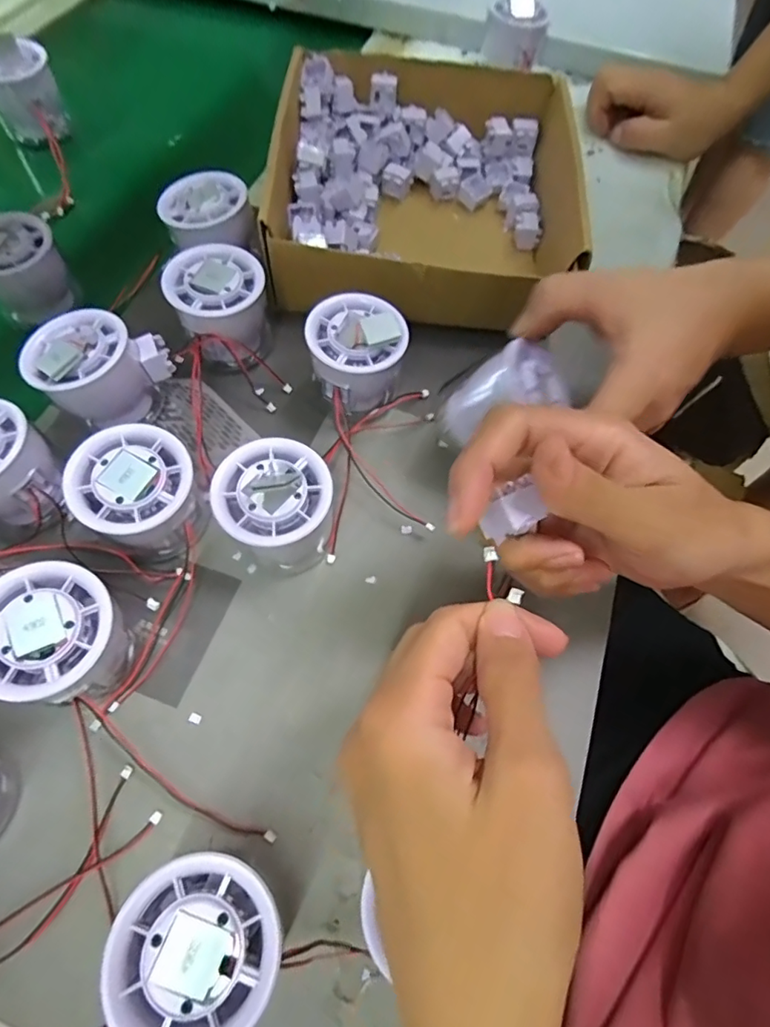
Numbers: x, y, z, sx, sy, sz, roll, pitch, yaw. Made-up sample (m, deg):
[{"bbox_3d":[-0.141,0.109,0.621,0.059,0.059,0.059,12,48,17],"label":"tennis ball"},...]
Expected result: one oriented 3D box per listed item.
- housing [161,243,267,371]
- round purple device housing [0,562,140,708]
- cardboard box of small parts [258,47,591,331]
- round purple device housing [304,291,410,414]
[{"bbox_3d":[-0.099,-0.123,0.333,0.054,0.056,0.060,-12,65,-8],"label":"housing"},{"bbox_3d":[-0.147,0.058,0.247,0.053,0.059,0.055,1,64,-2],"label":"round purple device housing"},{"bbox_3d":[0.028,-0.228,0.382,0.201,0.069,0.204,2,64,-1],"label":"cardboard box of small parts"},{"bbox_3d":[-0.017,-0.092,0.324,0.055,0.054,0.056,1,64,-2],"label":"round purple device housing"}]

